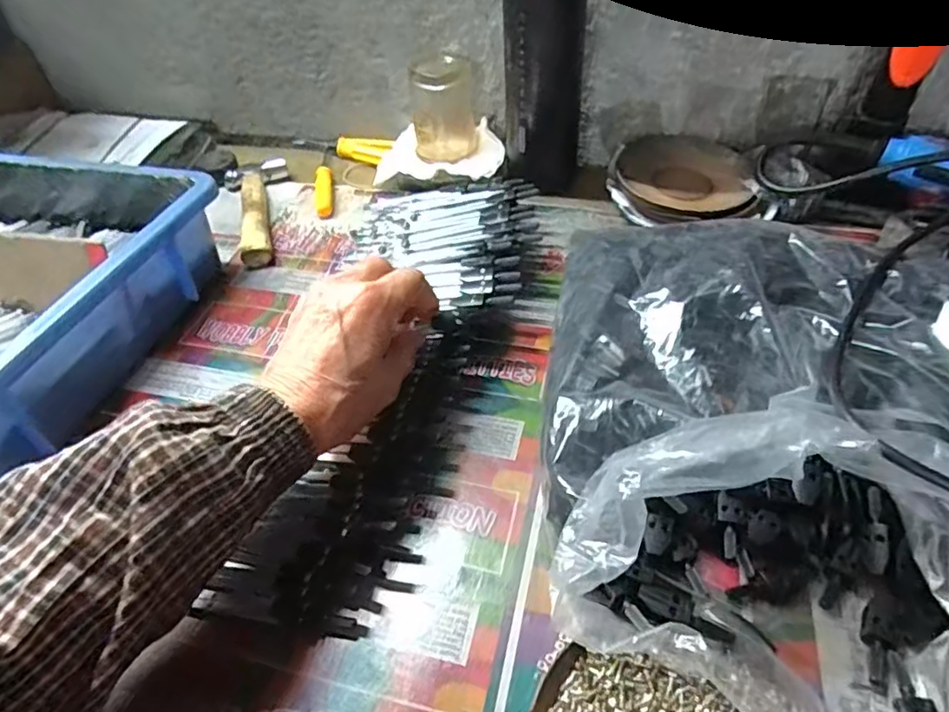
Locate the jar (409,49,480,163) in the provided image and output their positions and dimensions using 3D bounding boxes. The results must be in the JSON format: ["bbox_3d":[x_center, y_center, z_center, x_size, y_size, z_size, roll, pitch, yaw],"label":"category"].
[{"bbox_3d":[-0.027,-0.229,0.539,0.061,0.077,0.054,-3,45,0],"label":"jar"}]

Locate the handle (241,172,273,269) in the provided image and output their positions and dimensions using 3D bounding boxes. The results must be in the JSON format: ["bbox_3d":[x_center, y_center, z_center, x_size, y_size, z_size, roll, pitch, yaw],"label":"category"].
[{"bbox_3d":[-0.198,-0.127,0.528,0.024,0.017,0.136,-14,46,-10],"label":"handle"}]

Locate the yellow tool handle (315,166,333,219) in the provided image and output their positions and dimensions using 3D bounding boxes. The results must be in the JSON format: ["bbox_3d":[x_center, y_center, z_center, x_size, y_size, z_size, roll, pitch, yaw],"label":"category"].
[{"bbox_3d":[-0.141,-0.156,0.555,0.015,0.012,0.075,-7,45,-3],"label":"yellow tool handle"}]

